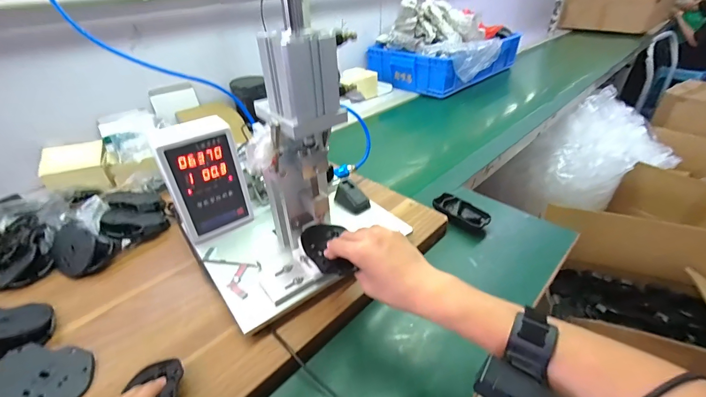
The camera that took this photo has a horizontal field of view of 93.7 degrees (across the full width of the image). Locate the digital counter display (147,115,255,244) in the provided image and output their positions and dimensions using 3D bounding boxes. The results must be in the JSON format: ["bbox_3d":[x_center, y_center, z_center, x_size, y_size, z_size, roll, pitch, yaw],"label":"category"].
[{"bbox_3d":[-0.237,-0.024,0.536,0.108,0.194,0.055,-25,42,-29],"label":"digital counter display"}]

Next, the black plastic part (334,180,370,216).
[{"bbox_3d":[-0.002,-0.003,0.604,0.062,0.038,0.041,26,44,33],"label":"black plastic part"}]

